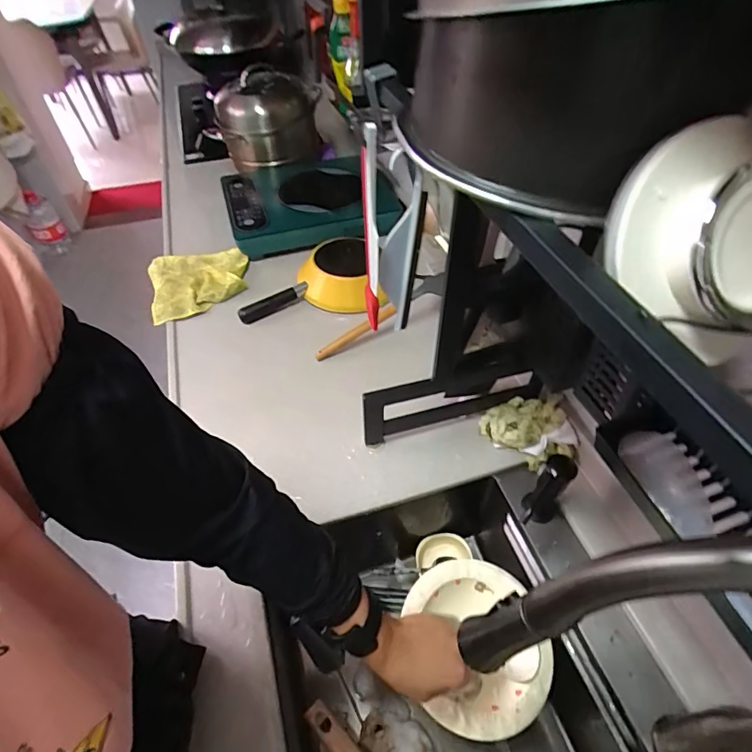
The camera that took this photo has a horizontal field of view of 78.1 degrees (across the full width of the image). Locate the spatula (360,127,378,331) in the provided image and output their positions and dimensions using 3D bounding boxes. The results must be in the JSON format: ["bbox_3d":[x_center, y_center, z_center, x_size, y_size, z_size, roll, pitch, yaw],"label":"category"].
[{"bbox_3d":[-0.005,-0.125,0.430,0.012,0.195,0.031,-6,48,-5],"label":"spatula"}]

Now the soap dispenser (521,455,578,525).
[{"bbox_3d":[0.232,0.151,0.620,0.041,0.116,0.053,32,56,26],"label":"soap dispenser"}]

